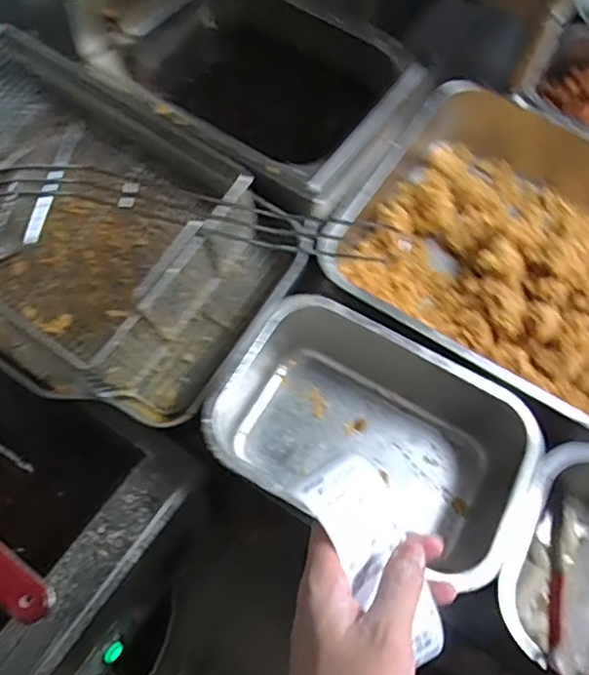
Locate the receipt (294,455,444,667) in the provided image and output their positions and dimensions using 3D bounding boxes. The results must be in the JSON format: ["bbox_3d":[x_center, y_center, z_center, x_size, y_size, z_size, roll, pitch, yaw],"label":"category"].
[{"bbox_3d":[0.049,0.134,0.356,0.054,0.013,0.126,-21,86,-41],"label":"receipt"}]

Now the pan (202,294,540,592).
[{"bbox_3d":[0.078,0.110,0.647,0.316,0.108,0.217,26,65,9],"label":"pan"}]

